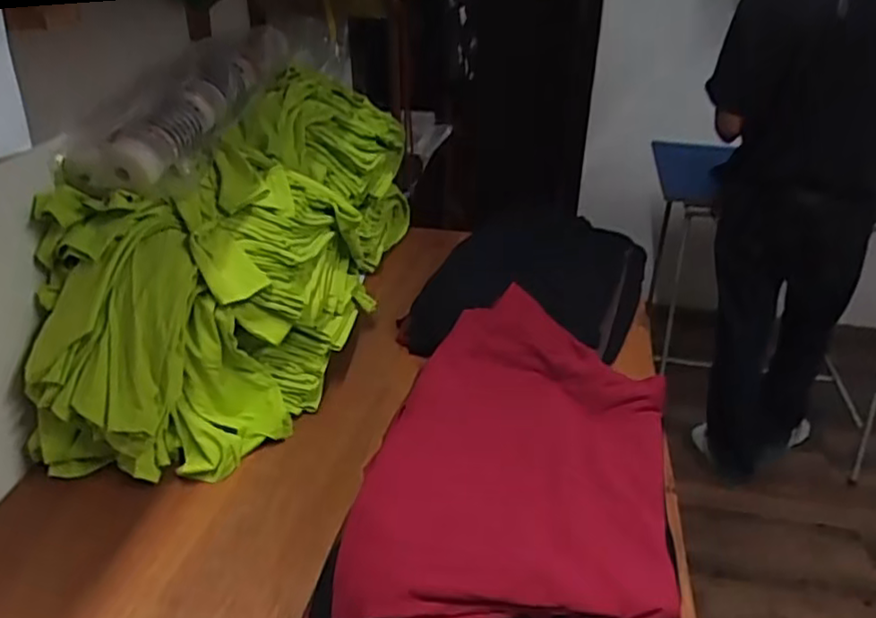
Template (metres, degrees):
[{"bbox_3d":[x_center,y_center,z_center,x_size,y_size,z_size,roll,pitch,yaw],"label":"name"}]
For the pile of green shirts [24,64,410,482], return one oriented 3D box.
[{"bbox_3d":[-0.314,-0.114,1.188,0.366,0.380,0.808,6,30,7],"label":"pile of green shirts"}]

